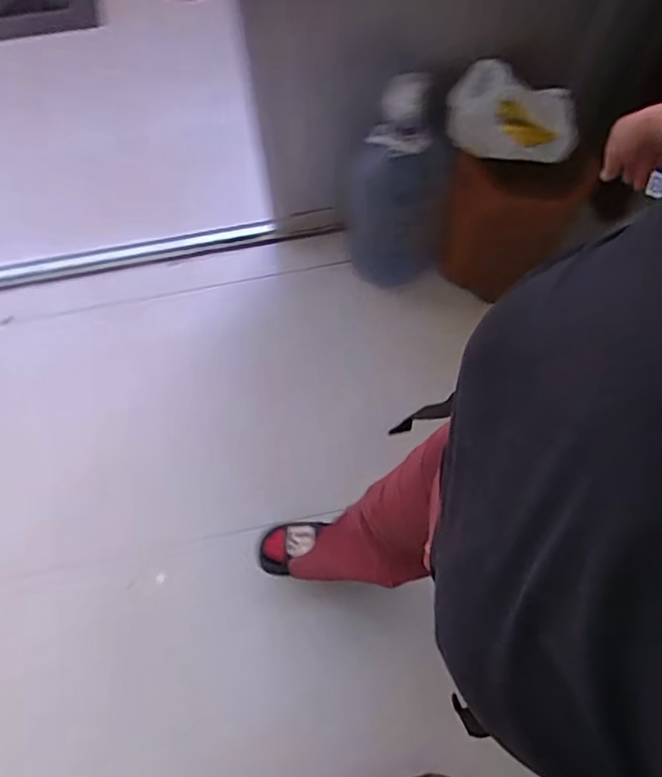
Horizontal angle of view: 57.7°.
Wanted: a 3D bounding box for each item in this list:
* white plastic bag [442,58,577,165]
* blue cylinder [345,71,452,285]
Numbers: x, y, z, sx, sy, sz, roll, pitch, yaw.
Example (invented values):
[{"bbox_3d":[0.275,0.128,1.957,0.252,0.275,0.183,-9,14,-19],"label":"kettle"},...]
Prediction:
[{"bbox_3d":[0.334,-0.503,1.108,0.232,0.141,0.086,11,70,6],"label":"white plastic bag"},{"bbox_3d":[0.138,-0.403,1.245,0.194,0.431,0.150,5,69,4],"label":"blue cylinder"}]

